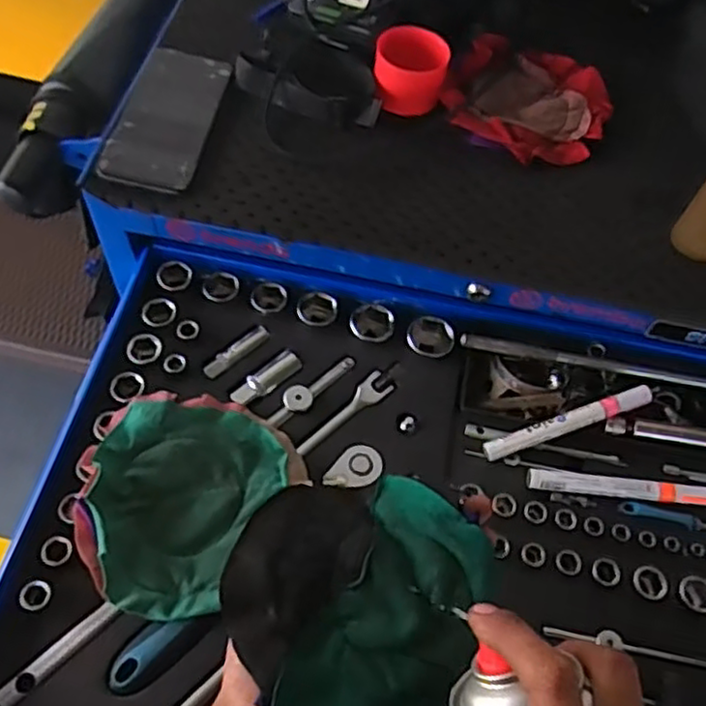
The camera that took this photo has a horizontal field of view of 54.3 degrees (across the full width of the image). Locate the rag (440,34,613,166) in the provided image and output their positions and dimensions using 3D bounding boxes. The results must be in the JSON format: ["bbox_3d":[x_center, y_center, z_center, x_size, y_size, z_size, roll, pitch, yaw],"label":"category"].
[{"bbox_3d":[0.167,-0.240,0.640,0.142,0.033,0.144,29,61,12],"label":"rag"}]

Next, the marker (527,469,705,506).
[{"bbox_3d":[0.214,0.105,0.540,0.149,0.010,0.017,5,59,-2],"label":"marker"}]

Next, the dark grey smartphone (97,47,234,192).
[{"bbox_3d":[-0.161,-0.208,0.599,0.076,0.013,0.165,13,59,-5],"label":"dark grey smartphone"}]

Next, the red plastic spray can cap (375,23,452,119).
[{"bbox_3d":[0.049,-0.253,0.617,0.063,0.046,0.064,2,60,-4],"label":"red plastic spray can cap"}]

